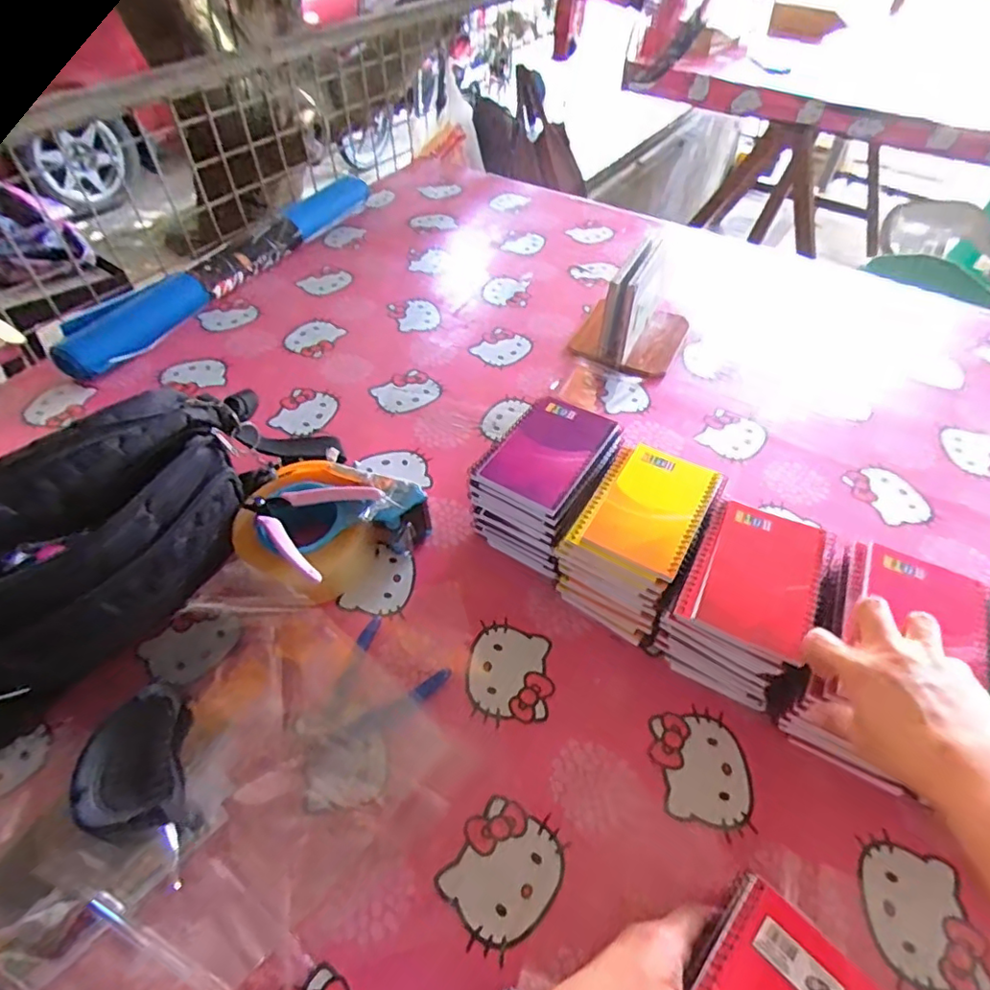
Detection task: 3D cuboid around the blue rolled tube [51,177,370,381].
[{"bbox_3d":[-0.388,-0.363,0.904,0.083,0.053,0.616,26,55,19],"label":"blue rolled tube"}]

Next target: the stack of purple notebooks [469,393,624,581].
[{"bbox_3d":[0.050,-0.013,0.587,0.108,0.091,0.139,26,55,19],"label":"stack of purple notebooks"}]

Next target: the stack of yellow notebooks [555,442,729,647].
[{"bbox_3d":[0.132,0.039,0.541,0.098,0.091,0.145,28,56,21],"label":"stack of yellow notebooks"}]

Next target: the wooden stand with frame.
[{"bbox_3d":[0.191,-0.256,0.773,0.129,0.122,0.169,22,54,17],"label":"wooden stand with frame"}]

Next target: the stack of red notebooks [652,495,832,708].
[{"bbox_3d":[0.212,0.090,0.498,0.103,0.089,0.134,27,55,20],"label":"stack of red notebooks"}]

